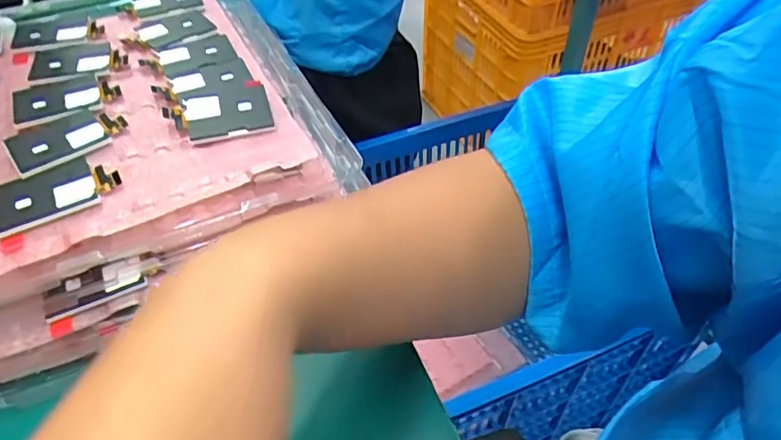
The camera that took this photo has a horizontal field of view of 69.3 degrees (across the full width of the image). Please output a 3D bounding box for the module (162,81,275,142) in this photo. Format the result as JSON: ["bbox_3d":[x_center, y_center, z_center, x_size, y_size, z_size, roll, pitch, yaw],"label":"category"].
[{"bbox_3d":[-0.096,-0.061,0.318,0.055,0.008,0.042,-13,48,-11],"label":"module"}]

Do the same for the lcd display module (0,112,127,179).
[{"bbox_3d":[-0.174,-0.046,0.304,0.056,0.004,0.039,-31,53,-25],"label":"lcd display module"}]

